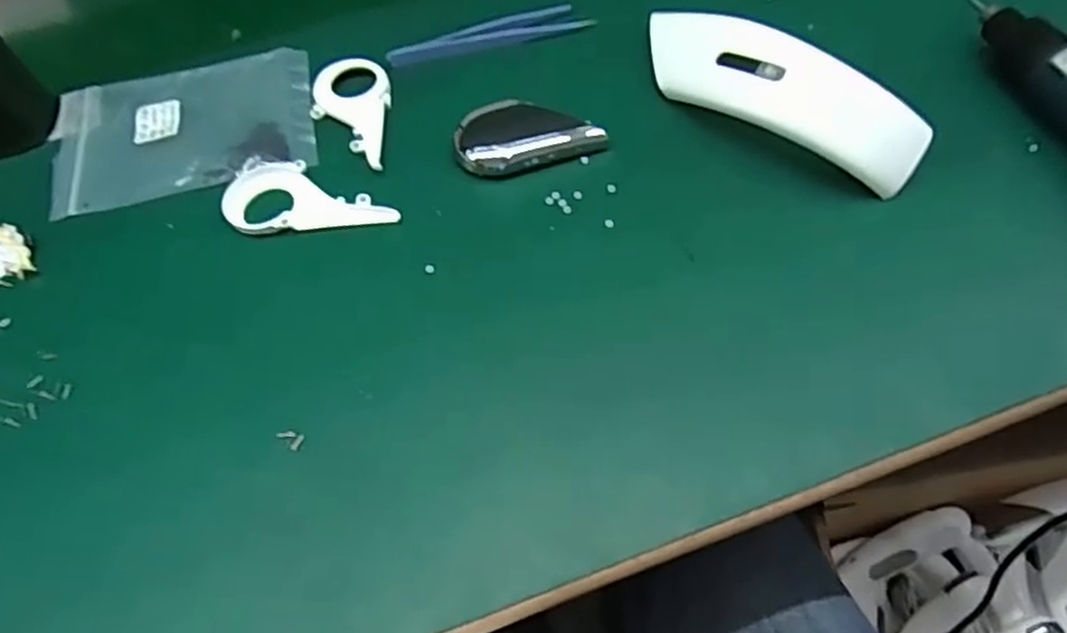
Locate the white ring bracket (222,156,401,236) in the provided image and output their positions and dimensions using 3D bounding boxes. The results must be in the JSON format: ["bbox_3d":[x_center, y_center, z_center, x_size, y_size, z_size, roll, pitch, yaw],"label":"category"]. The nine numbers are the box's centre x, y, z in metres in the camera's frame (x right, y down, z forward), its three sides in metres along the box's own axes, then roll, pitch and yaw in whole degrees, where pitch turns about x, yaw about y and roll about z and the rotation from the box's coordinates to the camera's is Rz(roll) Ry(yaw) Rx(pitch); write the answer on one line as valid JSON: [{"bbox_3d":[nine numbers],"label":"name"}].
[{"bbox_3d":[-0.118,-0.064,0.380,0.093,0.005,0.048,2,60,4],"label":"white ring bracket"}]

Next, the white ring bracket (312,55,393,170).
[{"bbox_3d":[-0.106,-0.119,0.413,0.045,0.004,0.089,-8,60,-2],"label":"white ring bracket"}]

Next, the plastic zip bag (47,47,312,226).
[{"bbox_3d":[-0.207,-0.113,0.422,0.151,0.008,0.101,-12,60,-4],"label":"plastic zip bag"}]

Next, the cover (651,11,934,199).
[{"bbox_3d":[0.121,-0.121,0.370,0.167,0.045,0.045,37,68,21],"label":"cover"}]

